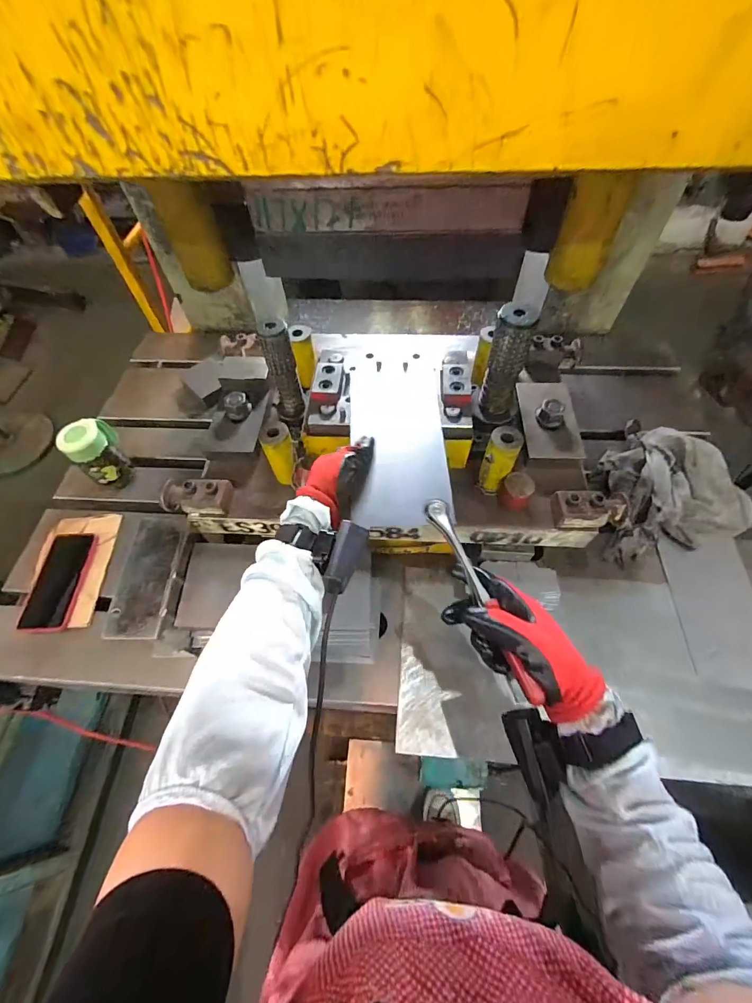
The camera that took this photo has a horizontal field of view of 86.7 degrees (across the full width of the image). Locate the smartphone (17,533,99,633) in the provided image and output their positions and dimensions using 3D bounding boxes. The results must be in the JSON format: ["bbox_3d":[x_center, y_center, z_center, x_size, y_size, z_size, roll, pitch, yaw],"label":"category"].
[{"bbox_3d":[-0.521,0.129,0.650,0.088,0.016,0.161,-4,58,0],"label":"smartphone"}]

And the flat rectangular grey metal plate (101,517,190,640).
[{"bbox_3d":[-0.304,0.094,0.530,0.067,0.021,0.167,-2,58,1],"label":"flat rectangular grey metal plate"}]

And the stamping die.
[{"bbox_3d":[0.022,-0.109,0.576,0.601,0.239,0.280,2,59,4],"label":"stamping die"}]

